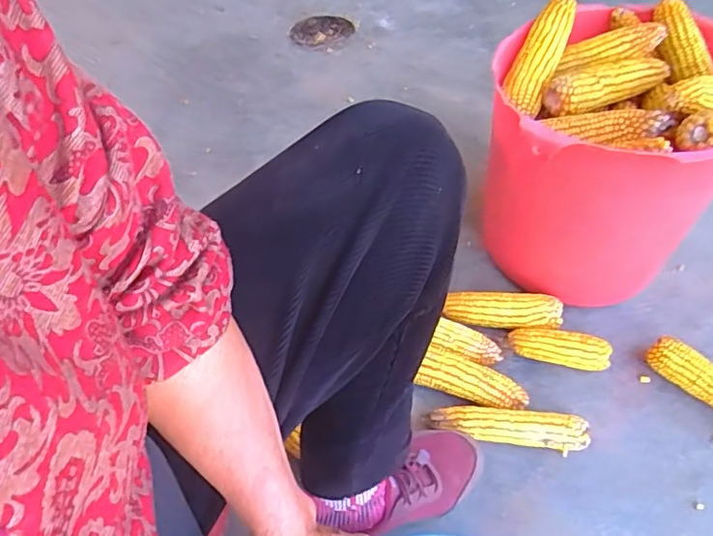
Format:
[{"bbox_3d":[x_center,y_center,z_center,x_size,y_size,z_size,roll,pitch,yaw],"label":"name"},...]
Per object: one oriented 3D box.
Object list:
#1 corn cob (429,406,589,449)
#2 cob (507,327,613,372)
[{"bbox_3d":[0.184,0.195,0.705,0.184,0.039,0.042,5,56,5],"label":"corn cob"},{"bbox_3d":[0.273,0.107,0.783,0.130,0.045,0.046,15,57,11],"label":"cob"}]

